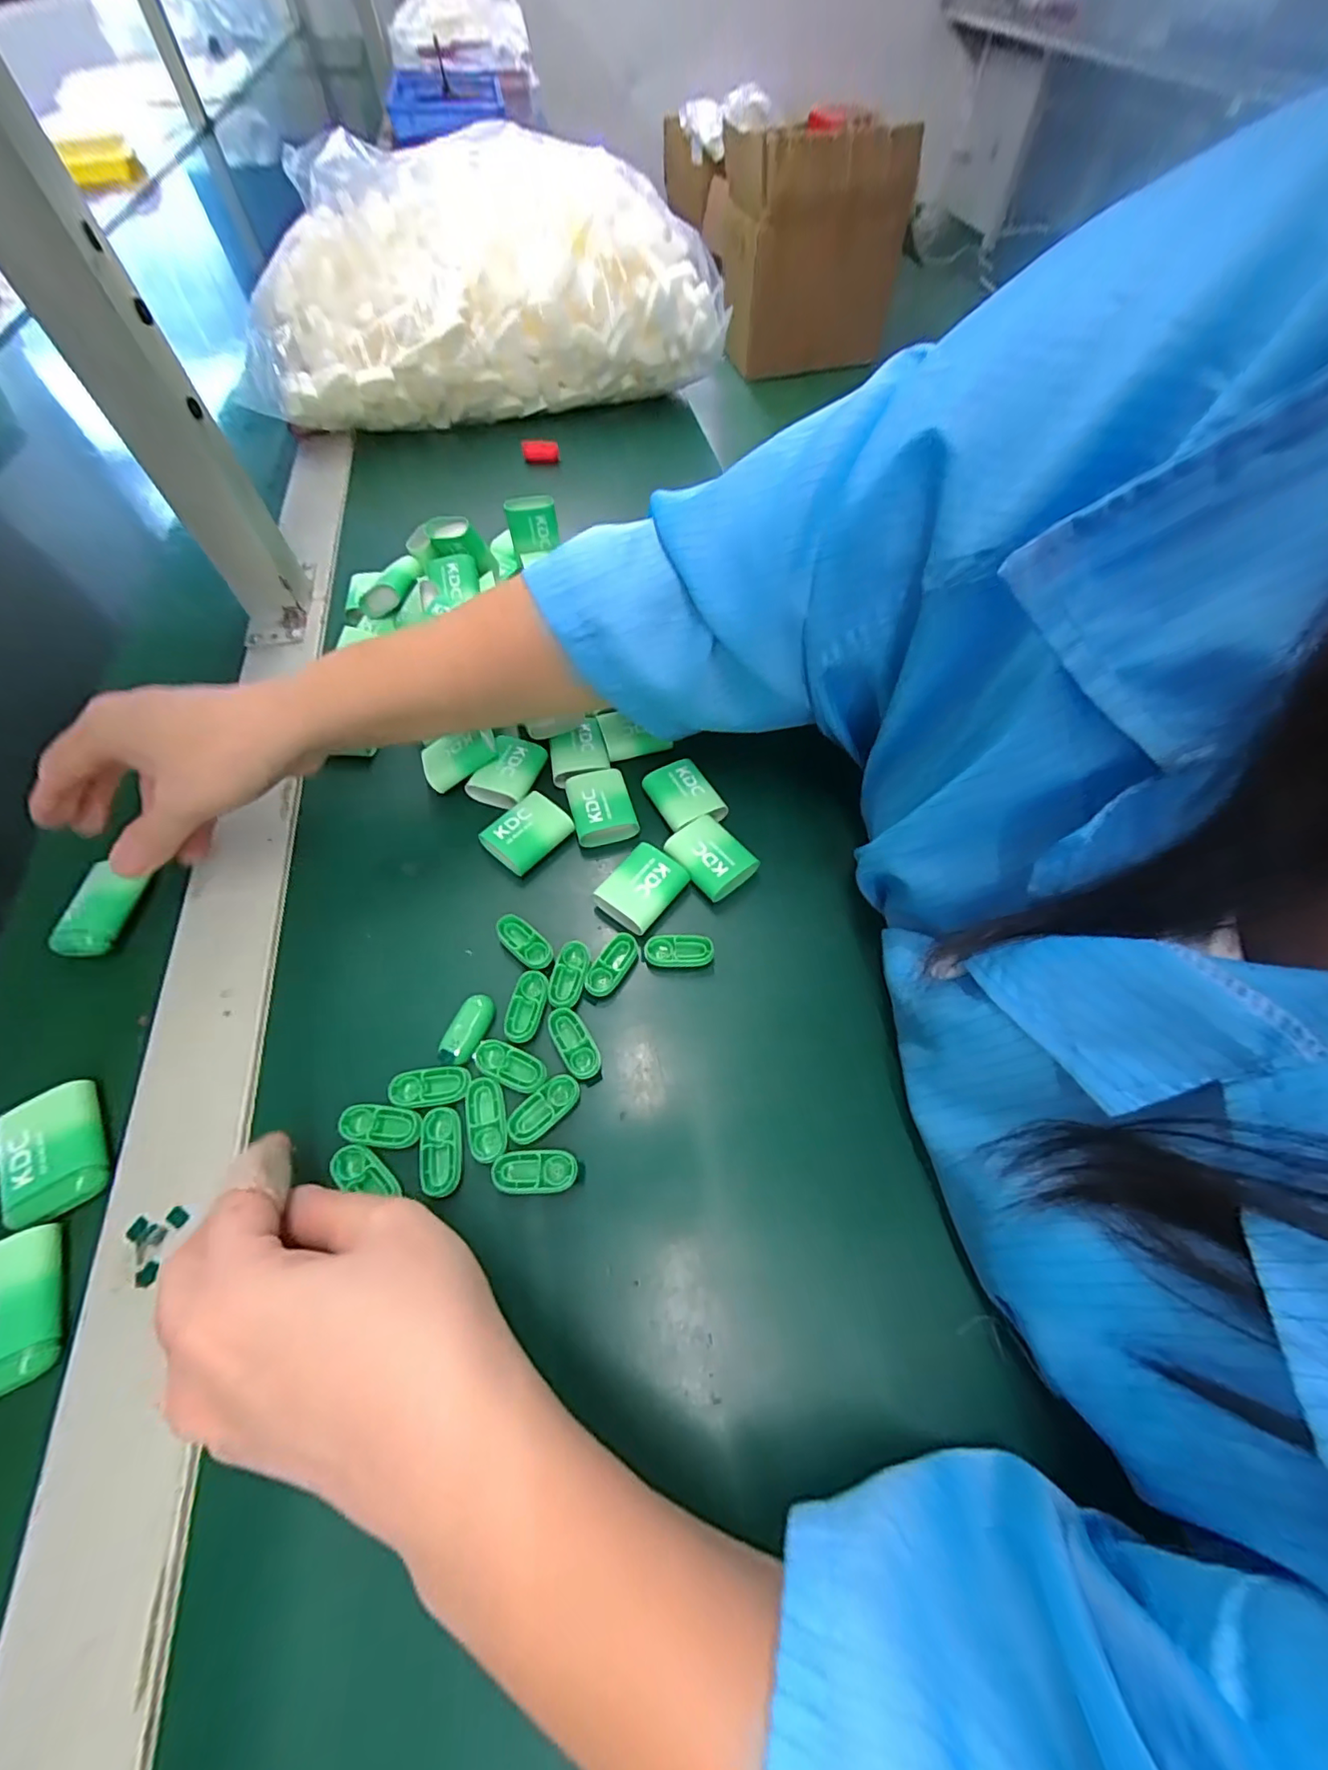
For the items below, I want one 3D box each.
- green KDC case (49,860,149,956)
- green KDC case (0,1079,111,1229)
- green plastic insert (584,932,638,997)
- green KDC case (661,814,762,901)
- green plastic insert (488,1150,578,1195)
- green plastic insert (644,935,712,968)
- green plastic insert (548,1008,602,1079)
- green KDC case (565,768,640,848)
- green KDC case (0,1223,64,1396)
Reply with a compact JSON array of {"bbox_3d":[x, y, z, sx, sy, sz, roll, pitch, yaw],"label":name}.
[{"bbox_3d":[-0.292,0.012,0.290,0.030,0.009,0.048,9,62,5],"label":"green KDC case"},{"bbox_3d":[-0.257,0.112,0.238,0.033,0.011,0.050,-30,64,-14],"label":"green KDC case"},{"bbox_3d":[-0.026,0.040,0.281,0.016,0.006,0.034,32,67,18],"label":"green plastic insert"},{"bbox_3d":[0.026,-0.014,0.311,0.034,0.015,0.045,-36,65,-16],"label":"green KDC case"},{"bbox_3d":[-0.054,0.119,0.234,0.034,0.004,0.016,-2,61,1],"label":"green plastic insert"},{"bbox_3d":[0.008,0.033,0.285,0.034,0.006,0.015,-2,61,2],"label":"green plastic insert"},{"bbox_3d":[-0.042,0.073,0.262,0.015,0.008,0.034,-32,64,-14],"label":"green plastic insert"},{"bbox_3d":[-0.037,-0.046,0.327,0.034,0.015,0.042,-16,61,-6],"label":"green KDC case"},{"bbox_3d":[-0.247,0.160,0.210,0.035,0.010,0.051,-24,62,-10],"label":"green KDC case"}]

